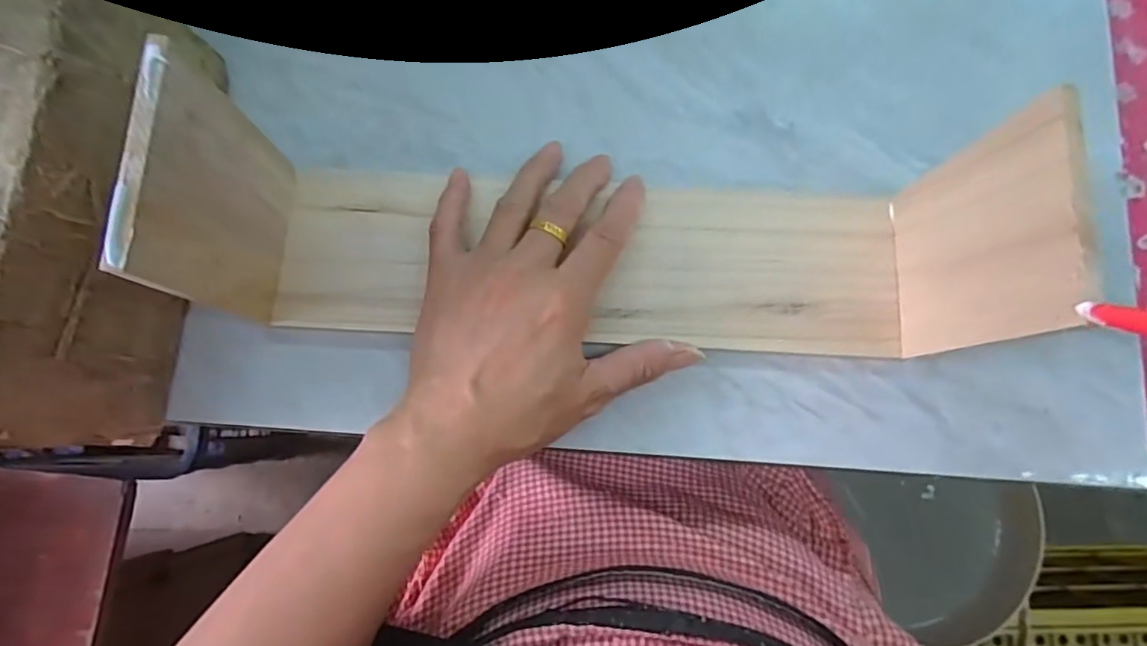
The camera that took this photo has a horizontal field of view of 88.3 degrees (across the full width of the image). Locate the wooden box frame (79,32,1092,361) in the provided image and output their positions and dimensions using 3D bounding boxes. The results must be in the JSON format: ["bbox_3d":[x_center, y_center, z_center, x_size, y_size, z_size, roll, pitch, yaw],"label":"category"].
[{"bbox_3d":[0.009,-0.042,0.263,0.330,0.131,0.086,4,79,-2],"label":"wooden box frame"}]

